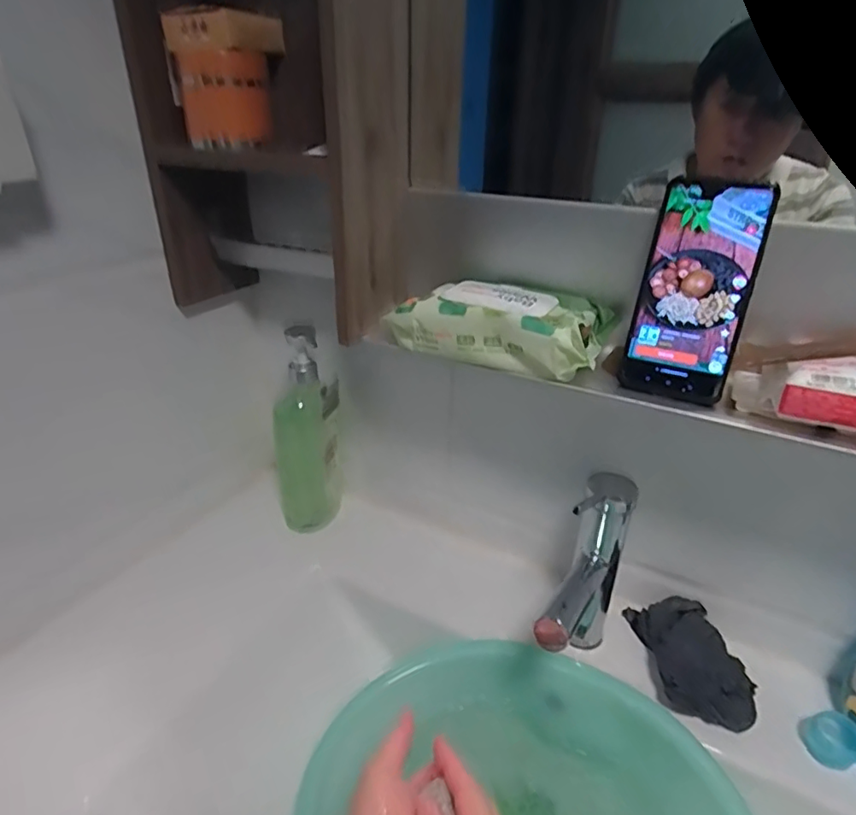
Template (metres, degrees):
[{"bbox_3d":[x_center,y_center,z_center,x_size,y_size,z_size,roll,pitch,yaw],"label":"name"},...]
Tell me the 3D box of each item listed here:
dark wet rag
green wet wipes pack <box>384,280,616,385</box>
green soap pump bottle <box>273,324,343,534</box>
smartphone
[{"bbox_3d":[0.263,0.245,0.560,0.077,0.058,0.144,-1,29,-3],"label":"dark wet rag"},{"bbox_3d":[0.062,-0.079,0.510,0.195,0.051,0.103,14,32,23],"label":"green wet wipes pack"},{"bbox_3d":[-0.159,0.036,0.722,0.085,0.271,0.065,-8,30,-15],"label":"green soap pump bottle"},{"bbox_3d":[0.209,-0.090,0.435,0.077,0.167,0.012,16,10,26],"label":"smartphone"}]

